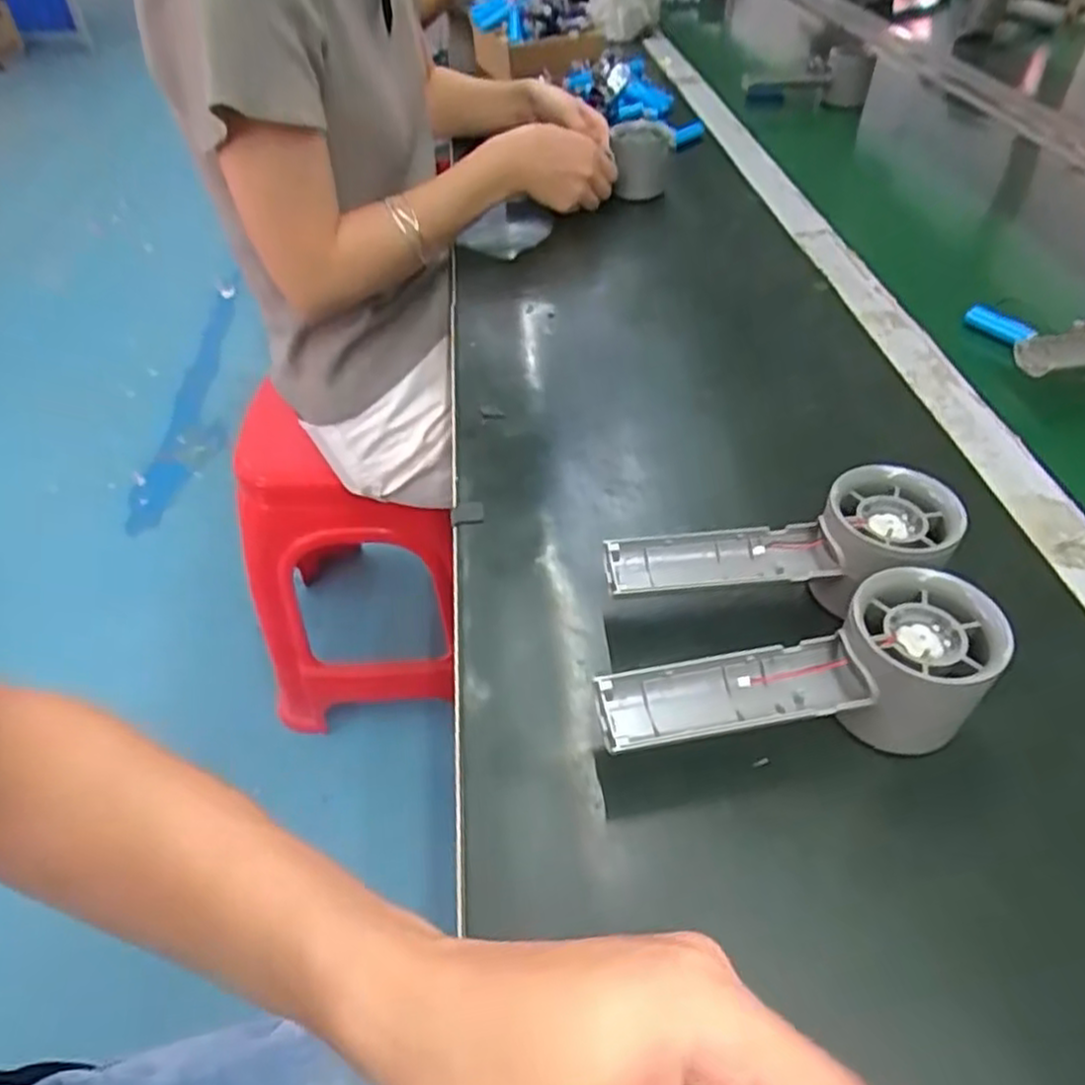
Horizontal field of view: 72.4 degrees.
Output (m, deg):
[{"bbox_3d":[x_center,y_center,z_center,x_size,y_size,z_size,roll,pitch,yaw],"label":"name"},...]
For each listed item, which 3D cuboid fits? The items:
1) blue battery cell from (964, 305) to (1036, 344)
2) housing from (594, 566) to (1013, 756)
[{"bbox_3d":[0.343,-0.165,0.559,0.050,0.016,0.019,25,51,6],"label":"blue battery cell"},{"bbox_3d":[0.101,0.053,0.307,0.158,0.052,0.055,-4,46,-1],"label":"housing"}]

